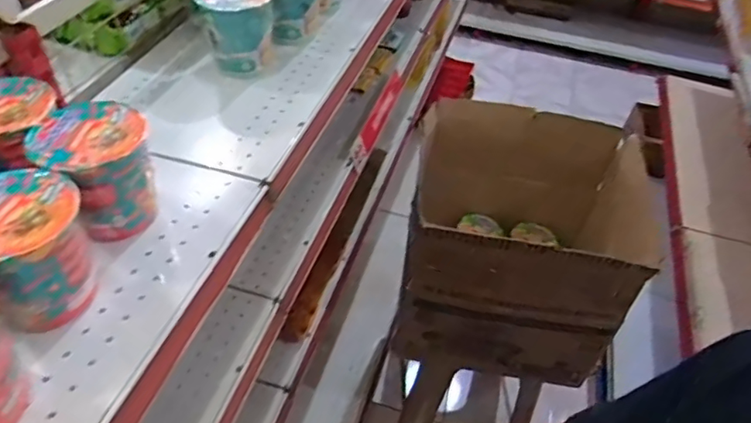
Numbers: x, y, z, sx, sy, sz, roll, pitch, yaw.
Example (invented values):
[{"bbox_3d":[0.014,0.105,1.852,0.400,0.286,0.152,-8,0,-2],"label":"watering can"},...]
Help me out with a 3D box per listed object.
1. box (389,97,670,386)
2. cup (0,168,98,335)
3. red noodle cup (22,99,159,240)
[{"bbox_3d":[0.287,0.037,1.162,0.424,0.365,0.433,8,45,1],"label":"box"},{"bbox_3d":[-0.302,0.037,0.488,0.102,0.103,0.102,3,45,-3],"label":"cup"},{"bbox_3d":[-0.277,-0.039,0.566,0.098,0.106,0.096,3,45,-3],"label":"red noodle cup"}]

